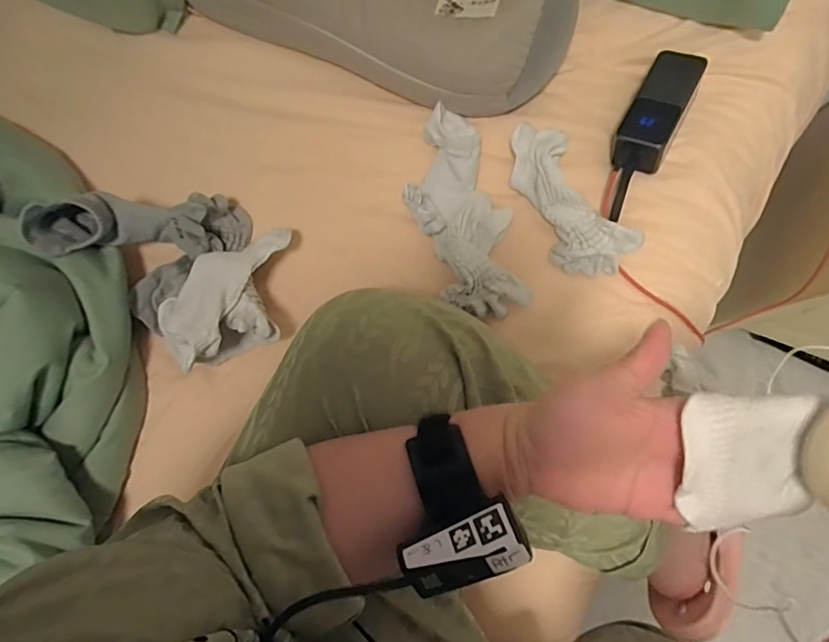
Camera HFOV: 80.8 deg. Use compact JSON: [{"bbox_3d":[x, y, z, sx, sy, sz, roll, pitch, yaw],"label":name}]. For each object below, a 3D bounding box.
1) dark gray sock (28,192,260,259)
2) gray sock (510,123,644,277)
[{"bbox_3d":[-0.277,-0.097,0.509,0.205,0.080,0.069,-5,79,-24],"label":"dark gray sock"},{"bbox_3d":[0.157,-0.127,0.522,0.077,0.050,0.182,-37,81,-6],"label":"gray sock"}]

